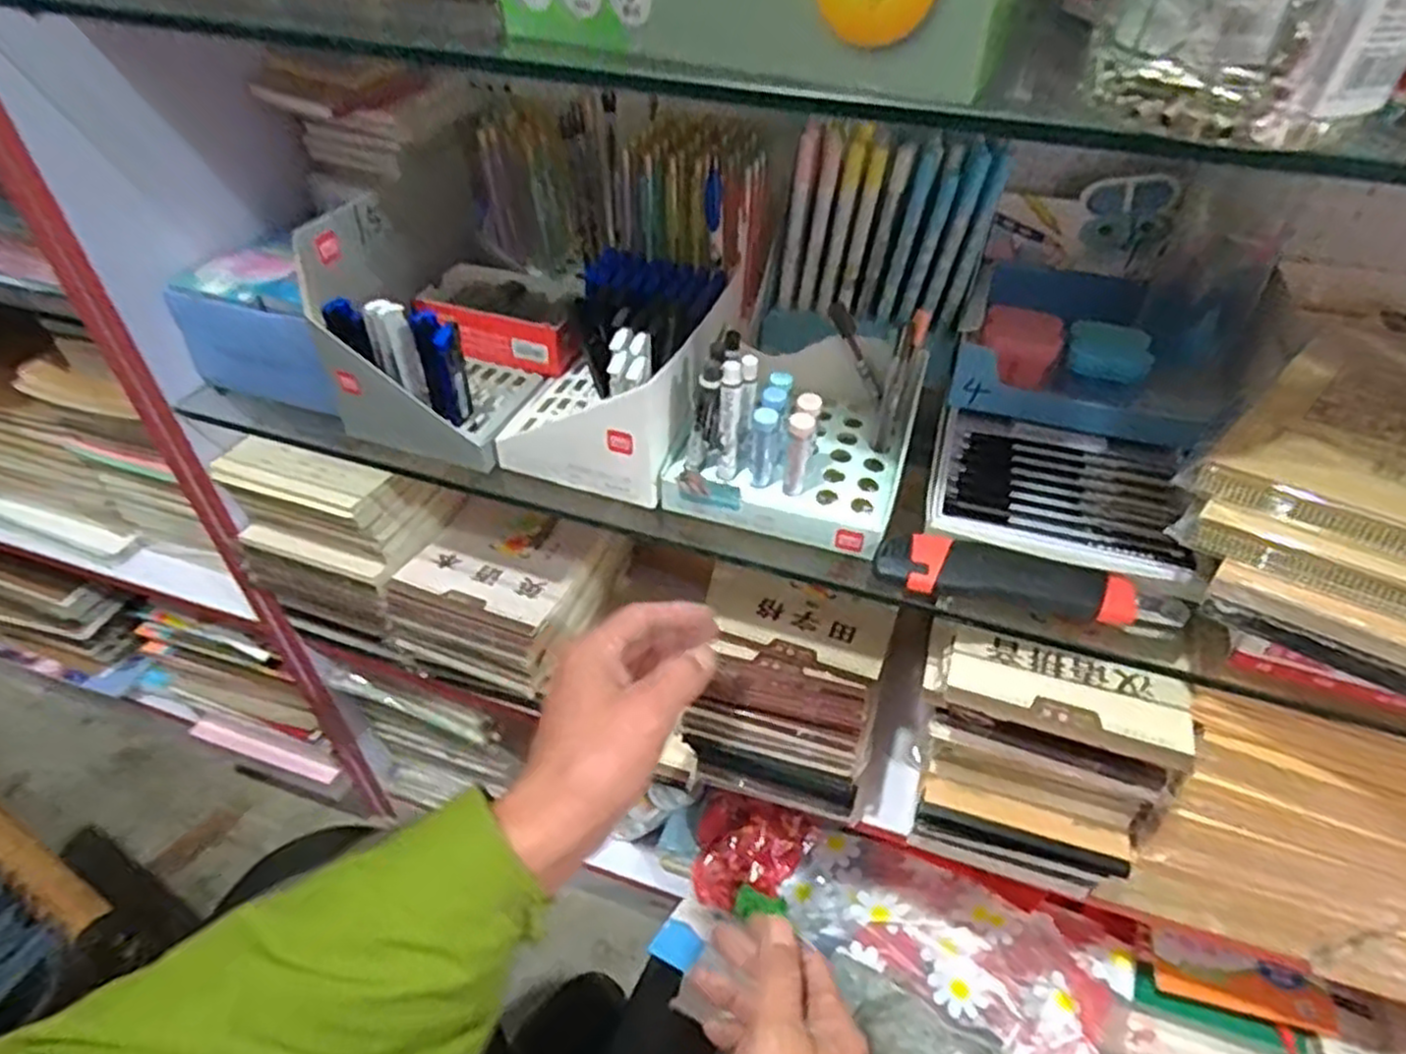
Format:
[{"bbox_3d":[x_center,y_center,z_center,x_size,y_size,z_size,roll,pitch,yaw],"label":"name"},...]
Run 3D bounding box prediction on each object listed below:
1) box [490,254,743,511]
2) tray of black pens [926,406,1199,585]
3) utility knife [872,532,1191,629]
[{"bbox_3d":[-0.048,-0.109,0.522,0.133,0.087,0.168,13,45,12],"label":"box"},{"bbox_3d":[0.222,-0.025,0.489,0.145,0.014,0.134,15,46,14],"label":"tray of black pens"},{"bbox_3d":[0.183,0.030,0.434,0.168,0.018,0.038,8,44,7],"label":"utility knife"}]

